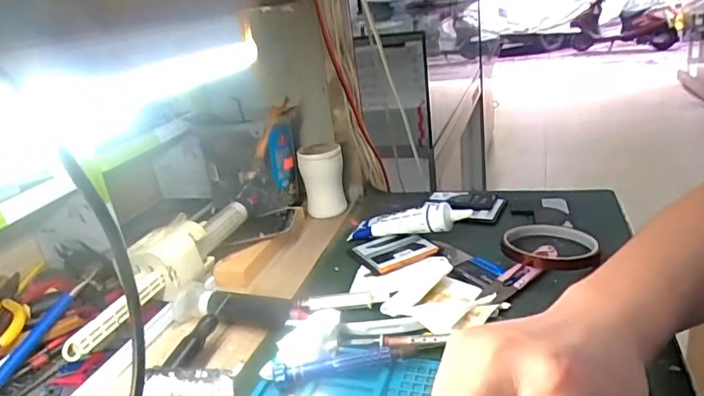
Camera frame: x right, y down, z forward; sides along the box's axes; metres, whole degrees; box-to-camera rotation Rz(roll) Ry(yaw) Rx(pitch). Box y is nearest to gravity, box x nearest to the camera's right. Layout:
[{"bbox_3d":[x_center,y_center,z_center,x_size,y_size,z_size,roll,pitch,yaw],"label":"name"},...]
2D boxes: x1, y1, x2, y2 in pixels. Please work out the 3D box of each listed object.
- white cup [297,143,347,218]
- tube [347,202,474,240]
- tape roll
[{"bbox_3d":[-0.036,-0.023,0.648,0.053,0.078,0.045,-10,22,-6],"label":"white cup"},{"bbox_3d":[0.058,0.024,0.547,0.131,0.031,0.028,-11,18,29],"label":"tube"},{"bbox_3d":[0.183,0.044,0.487,0.081,0.015,0.087,-1,23,15],"label":"tape roll"}]

